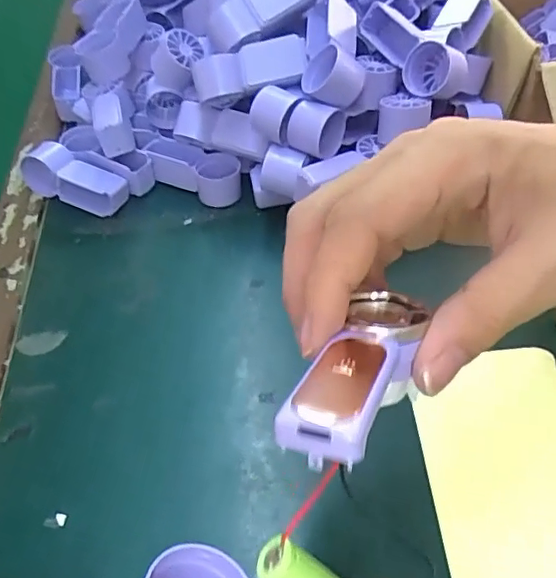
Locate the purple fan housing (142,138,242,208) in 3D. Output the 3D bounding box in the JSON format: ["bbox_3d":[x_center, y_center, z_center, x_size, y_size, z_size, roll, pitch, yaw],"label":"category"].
[{"bbox_3d":[-0.076,-0.103,0.509,0.094,0.033,0.035,20,53,16],"label":"purple fan housing"}]

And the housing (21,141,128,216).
[{"bbox_3d":[-0.177,-0.095,0.504,0.092,0.037,0.035,21,54,17],"label":"housing"}]

